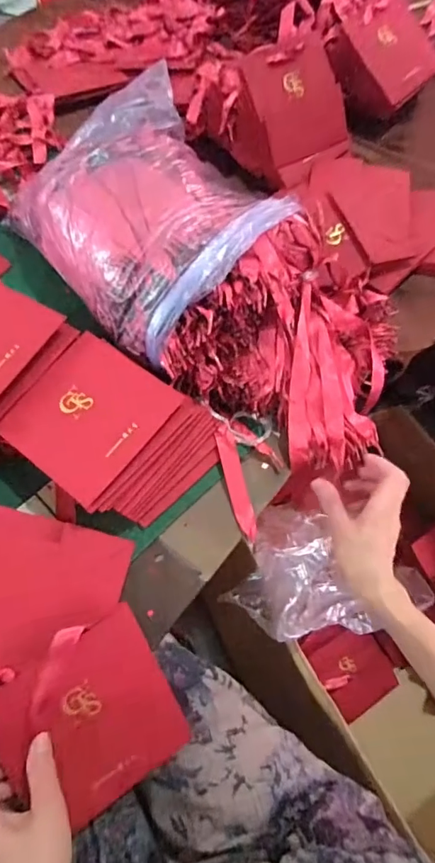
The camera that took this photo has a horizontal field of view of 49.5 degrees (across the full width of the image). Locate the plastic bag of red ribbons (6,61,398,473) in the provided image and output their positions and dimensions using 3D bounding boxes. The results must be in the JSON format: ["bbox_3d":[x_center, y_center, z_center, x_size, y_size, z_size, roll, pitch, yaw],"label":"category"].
[{"bbox_3d":[0.000,-0.180,0.543,0.493,0.124,0.262,41,68,15],"label":"plastic bag of red ribbons"}]

